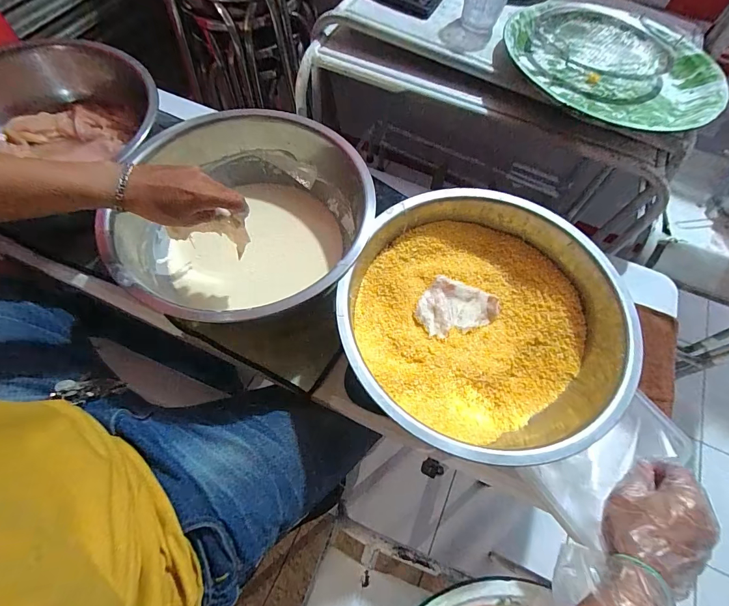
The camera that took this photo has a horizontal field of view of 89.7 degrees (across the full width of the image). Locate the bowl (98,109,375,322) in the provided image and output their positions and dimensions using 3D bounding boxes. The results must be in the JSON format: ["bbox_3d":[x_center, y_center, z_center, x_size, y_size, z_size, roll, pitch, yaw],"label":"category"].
[{"bbox_3d":[-0.167,-0.113,0.562,0.316,0.142,0.350,0,64,-3],"label":"bowl"}]

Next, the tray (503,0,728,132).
[{"bbox_3d":[0.392,-0.390,0.588,0.320,0.030,0.295,20,65,7],"label":"tray"}]

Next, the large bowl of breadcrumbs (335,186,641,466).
[{"bbox_3d":[0.152,0.024,0.497,0.346,0.117,0.337,1,64,-2],"label":"large bowl of breadcrumbs"}]

